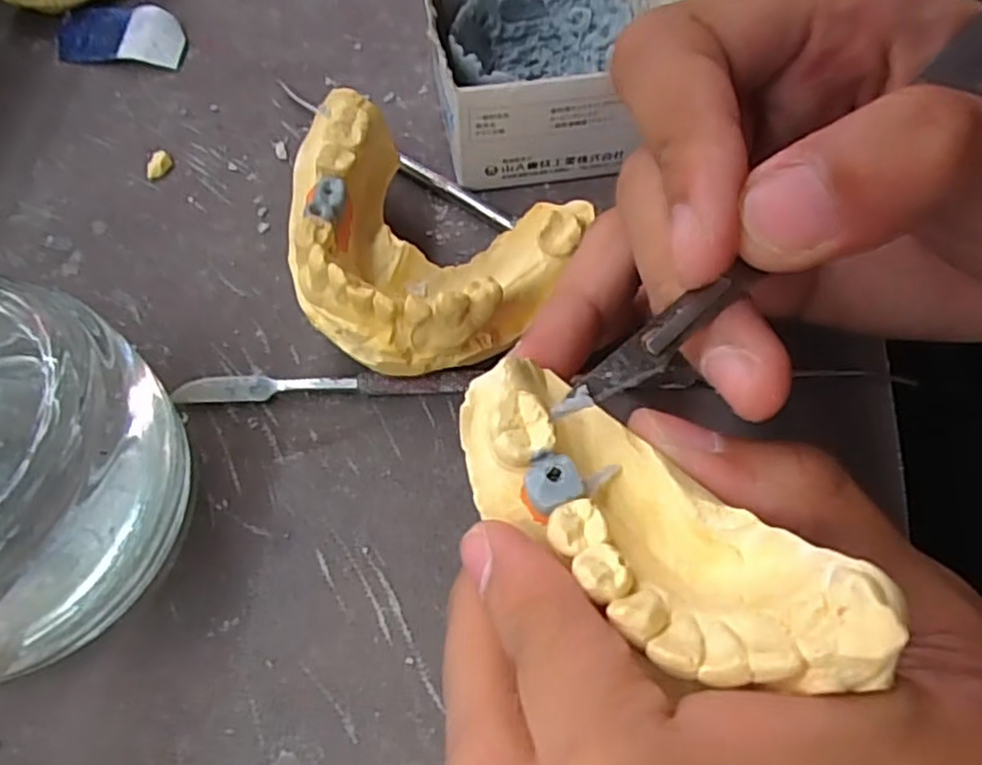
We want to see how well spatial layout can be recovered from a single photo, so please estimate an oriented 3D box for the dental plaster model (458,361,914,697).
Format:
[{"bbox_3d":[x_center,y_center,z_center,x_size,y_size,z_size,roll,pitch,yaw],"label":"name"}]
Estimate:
[{"bbox_3d":[0.020,0.019,0.095,0.024,0.018,0.063,-40,49,-20],"label":"dental plaster model"}]

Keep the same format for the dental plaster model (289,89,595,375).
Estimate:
[{"bbox_3d":[-0.019,-0.029,0.164,0.071,0.037,0.062,20,64,11],"label":"dental plaster model"}]

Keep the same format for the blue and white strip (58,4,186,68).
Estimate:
[{"bbox_3d":[-0.118,-0.110,0.219,0.041,0.007,0.020,9,63,6],"label":"blue and white strip"}]

